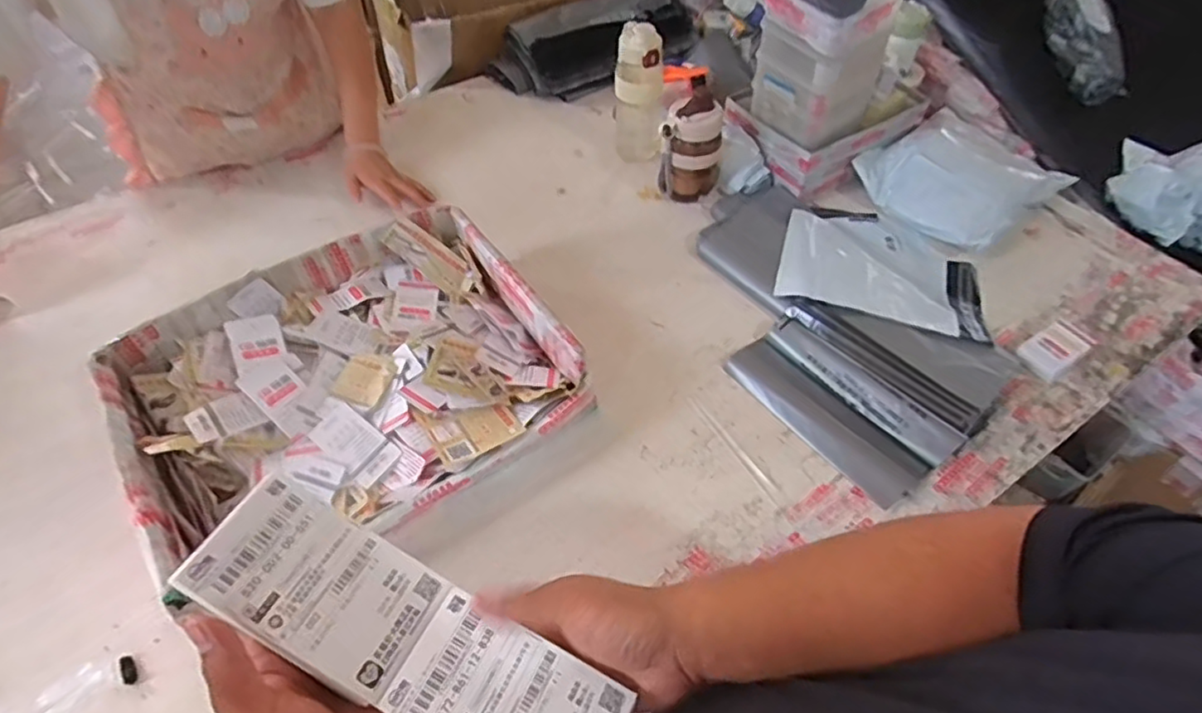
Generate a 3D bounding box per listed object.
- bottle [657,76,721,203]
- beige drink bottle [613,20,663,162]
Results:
[{"bbox_3d":[0.146,-0.336,1.030,0.095,0.162,0.077,12,53,8],"label":"bottle"},{"bbox_3d":[0.063,-0.437,1.077,0.077,0.213,0.084,-4,52,-4],"label":"beige drink bottle"}]

